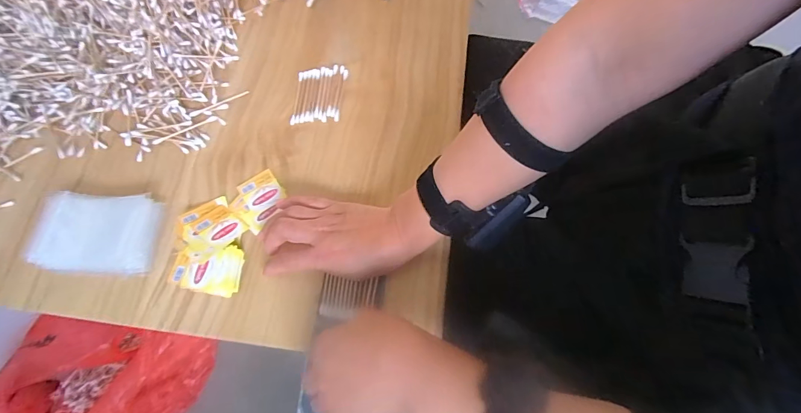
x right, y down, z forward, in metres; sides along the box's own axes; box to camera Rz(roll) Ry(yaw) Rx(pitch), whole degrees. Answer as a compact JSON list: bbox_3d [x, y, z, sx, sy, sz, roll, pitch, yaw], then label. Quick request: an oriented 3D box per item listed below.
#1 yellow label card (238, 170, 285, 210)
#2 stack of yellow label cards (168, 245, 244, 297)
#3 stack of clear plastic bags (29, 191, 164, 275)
[{"bbox_3d":[-0.149,-0.016,0.405,0.039,0.005,0.041,-34,72,-10],"label":"yellow label card"},{"bbox_3d":[-0.187,0.059,0.364,0.060,0.024,0.045,7,70,5],"label":"stack of yellow label cards"},{"bbox_3d":[-0.301,0.027,0.378,0.107,0.030,0.076,3,69,3],"label":"stack of clear plastic bags"}]

